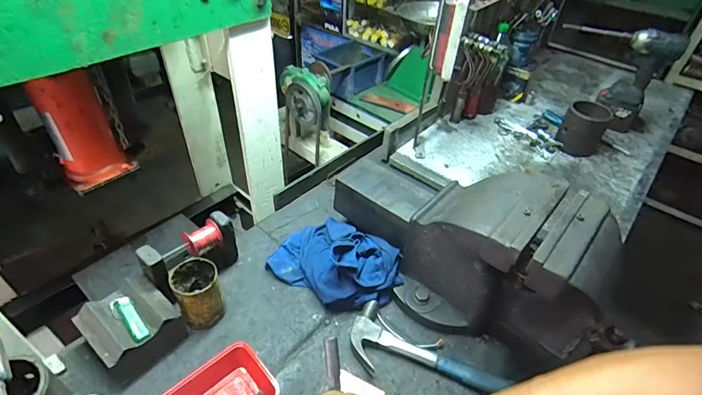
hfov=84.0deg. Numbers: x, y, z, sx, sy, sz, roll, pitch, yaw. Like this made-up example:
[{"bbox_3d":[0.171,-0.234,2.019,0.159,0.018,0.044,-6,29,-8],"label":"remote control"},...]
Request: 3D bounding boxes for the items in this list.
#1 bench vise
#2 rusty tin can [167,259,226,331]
[{"bbox_3d":[0.191,0.068,0.717,0.525,0.250,0.208,26,46,23],"label":"bench vise"},{"bbox_3d":[-0.272,0.173,0.701,0.074,0.118,0.077,2,42,-2],"label":"rusty tin can"}]

